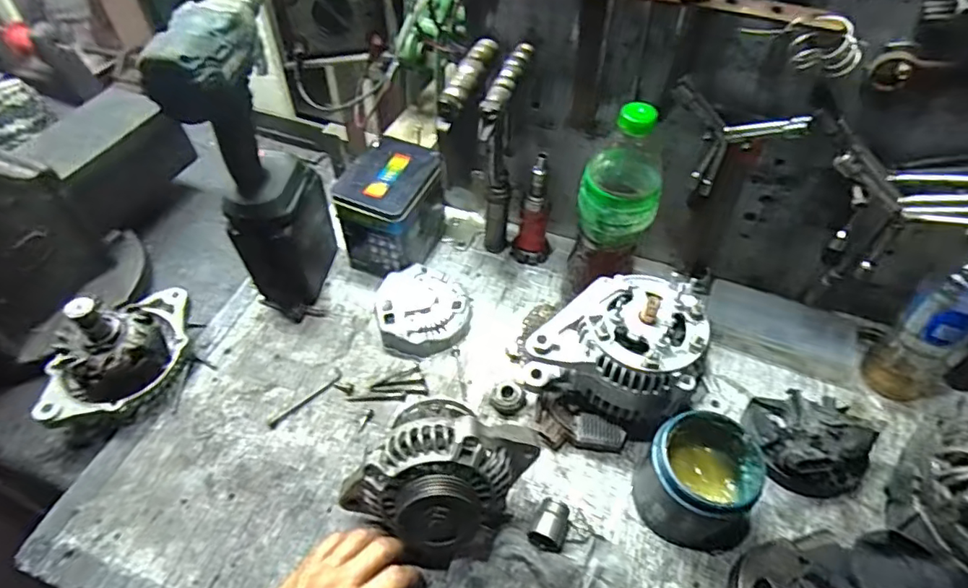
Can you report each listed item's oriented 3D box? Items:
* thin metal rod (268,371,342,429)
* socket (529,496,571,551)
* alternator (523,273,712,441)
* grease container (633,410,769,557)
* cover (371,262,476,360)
[{"bbox_3d":[-0.193,0.114,0.602,0.090,0.004,0.009,-36,59,-27],"label":"thin metal rod"},{"bbox_3d":[0.061,0.213,0.510,0.030,0.023,0.046,22,53,15],"label":"socket"},{"bbox_3d":[0.132,0.061,0.564,0.160,0.141,0.112,19,53,12],"label":"alternator"},{"bbox_3d":[0.196,0.174,0.502,0.096,0.096,0.105,-28,58,-23],"label":"grease container"},{"bbox_3d":[-0.072,0.020,0.665,0.113,0.036,0.111,-11,52,-11],"label":"cover"}]

